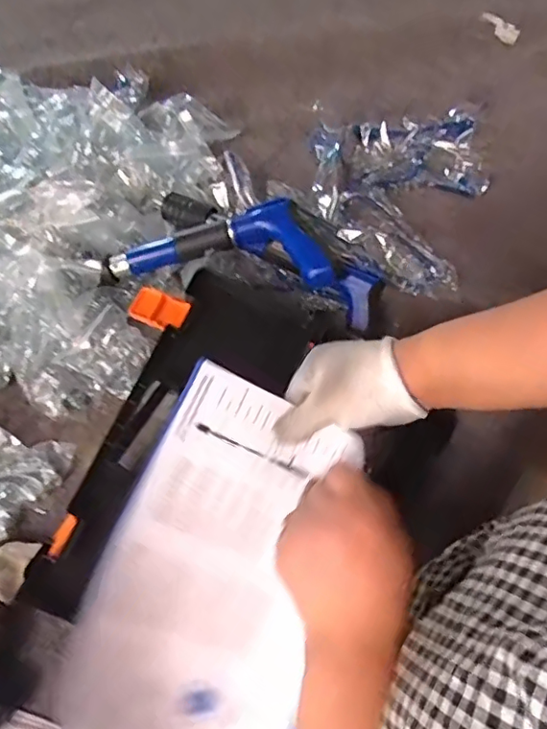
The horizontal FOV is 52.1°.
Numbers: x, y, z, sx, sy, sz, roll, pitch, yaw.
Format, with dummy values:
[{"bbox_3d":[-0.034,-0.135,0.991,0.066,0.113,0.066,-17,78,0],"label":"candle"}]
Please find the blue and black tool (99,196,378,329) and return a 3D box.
[{"bbox_3d":[-0.035,-0.120,0.617,0.308,0.066,0.101,12,67,6],"label":"blue and black tool"}]

